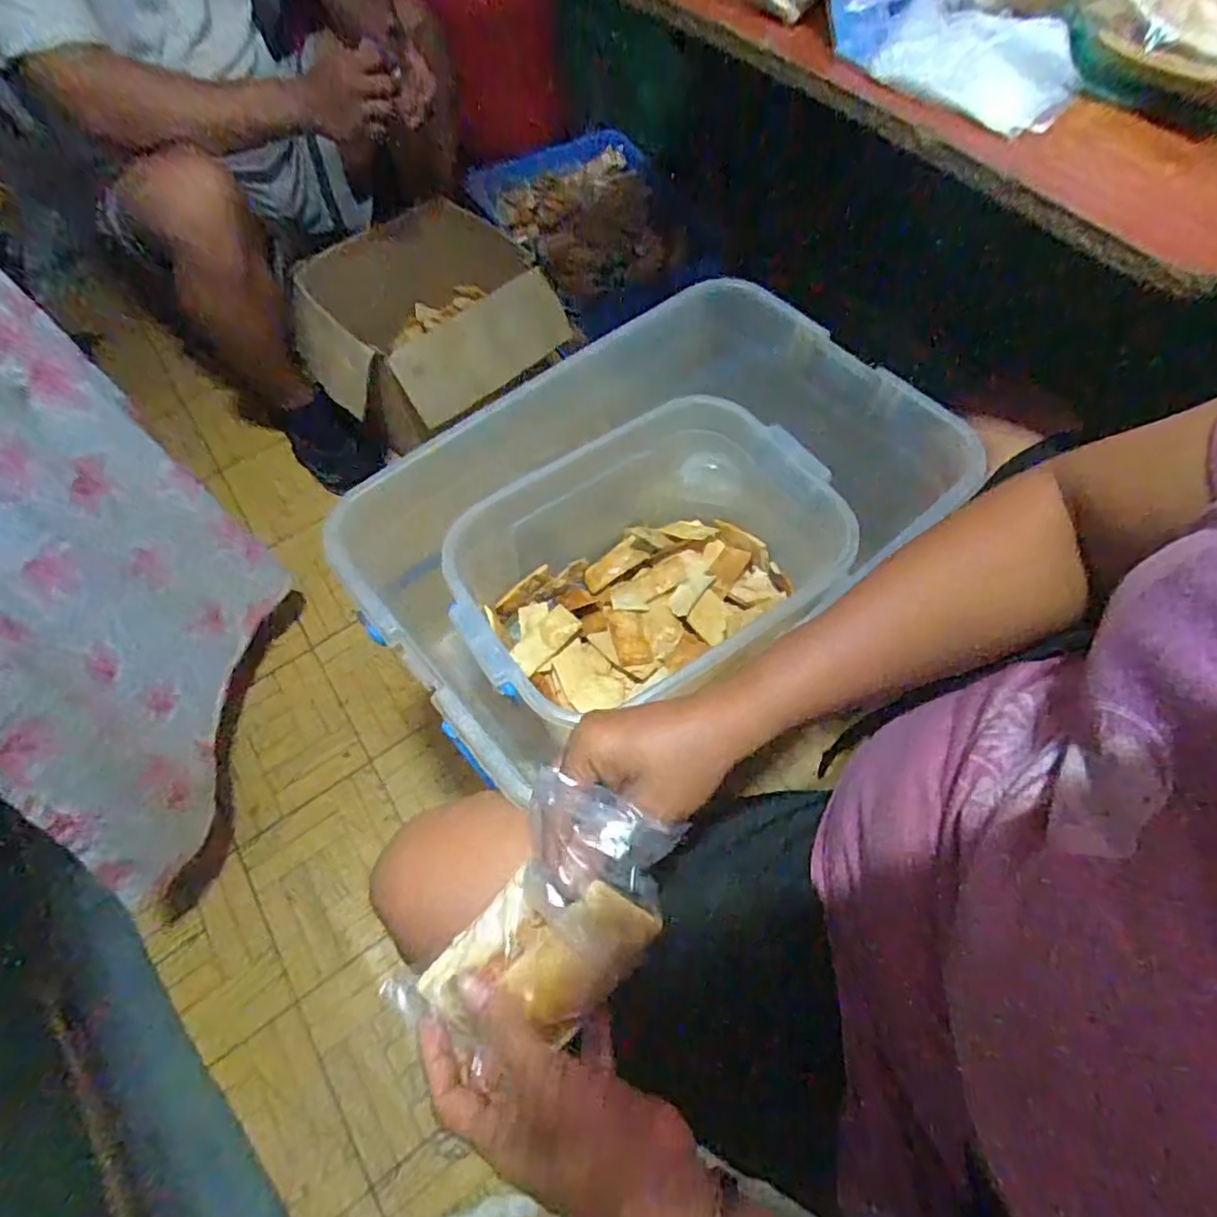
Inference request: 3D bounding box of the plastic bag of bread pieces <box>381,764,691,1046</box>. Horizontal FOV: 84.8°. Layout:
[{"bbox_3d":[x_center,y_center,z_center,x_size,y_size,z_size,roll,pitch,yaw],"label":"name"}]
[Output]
[{"bbox_3d":[-0.034,0.159,0.329,0.090,0.081,0.139,33,67,17],"label":"plastic bag of bread pieces"}]

